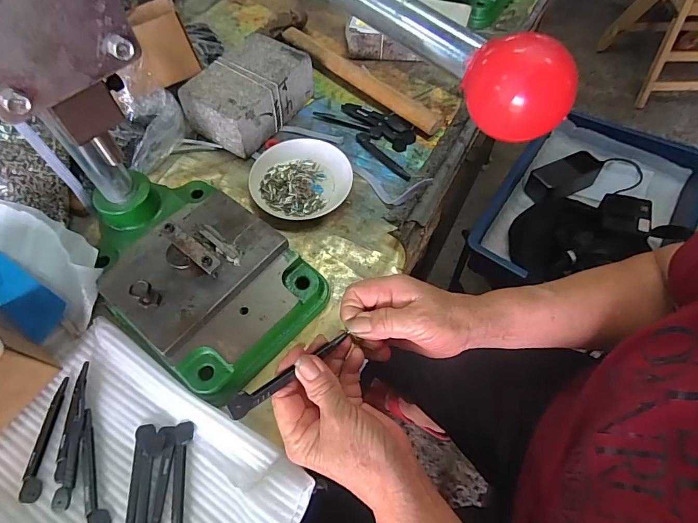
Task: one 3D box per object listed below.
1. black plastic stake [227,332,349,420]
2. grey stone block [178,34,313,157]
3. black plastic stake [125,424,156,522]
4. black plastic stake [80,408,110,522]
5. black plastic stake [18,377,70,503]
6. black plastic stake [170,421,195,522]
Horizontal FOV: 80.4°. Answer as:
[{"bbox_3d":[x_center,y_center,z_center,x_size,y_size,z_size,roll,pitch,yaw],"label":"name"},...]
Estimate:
[{"bbox_3d":[-0.041,0.077,0.292,0.097,0.010,0.012,-31,63,-28],"label":"black plastic stake"},{"bbox_3d":[-0.127,-0.219,0.537,0.102,0.059,0.149,31,64,18],"label":"grey stone block"},{"bbox_3d":[-0.172,0.184,0.333,0.015,0.004,0.098,-5,59,-2],"label":"black plastic stake"},{"bbox_3d":[-0.215,0.174,0.343,0.017,0.006,0.097,-23,61,-12],"label":"black plastic stake"},{"bbox_3d":[-0.264,0.152,0.358,0.018,0.005,0.097,-5,59,-2],"label":"black plastic stake"},{"bbox_3d":[-0.137,0.183,0.333,0.015,0.008,0.100,-5,59,-2],"label":"black plastic stake"}]

